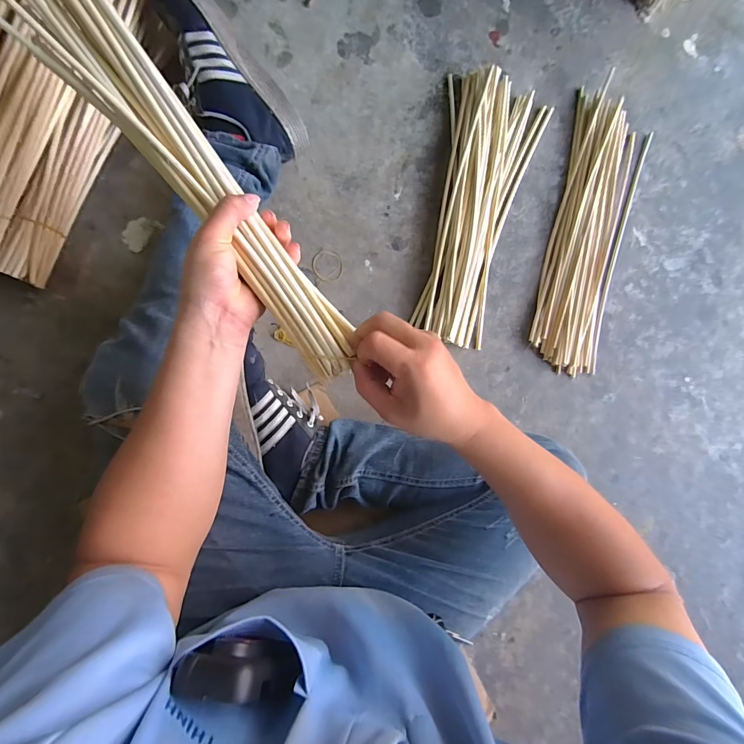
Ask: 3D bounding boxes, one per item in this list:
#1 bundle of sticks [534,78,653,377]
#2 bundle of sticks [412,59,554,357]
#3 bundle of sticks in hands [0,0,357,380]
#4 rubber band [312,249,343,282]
[{"bbox_3d":[0.376,-0.239,0.661,0.133,0.034,0.484,13,87,-7],"label":"bundle of sticks"},{"bbox_3d":[0.184,-0.262,0.635,0.171,0.038,0.442,10,87,-7],"label":"bundle of sticks"},{"bbox_3d":[-0.169,-0.189,0.352,0.079,0.035,0.467,-39,90,-7],"label":"bundle of sticks in hands"},{"bbox_3d":[-0.071,-0.171,0.624,0.049,0.005,0.050,6,87,-7],"label":"rubber band"}]

